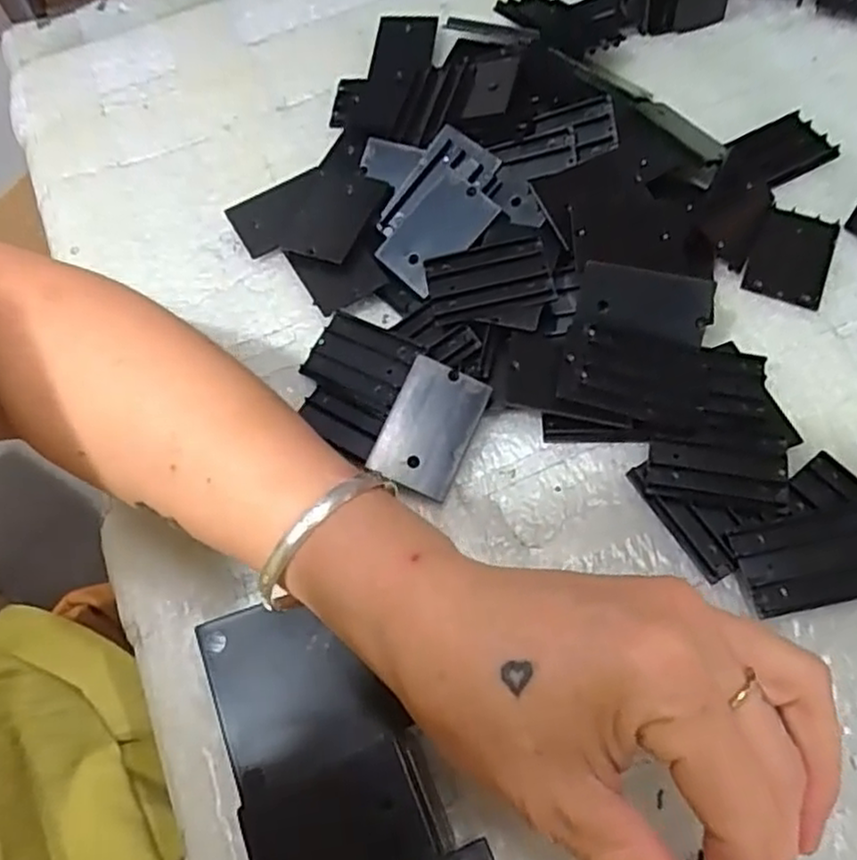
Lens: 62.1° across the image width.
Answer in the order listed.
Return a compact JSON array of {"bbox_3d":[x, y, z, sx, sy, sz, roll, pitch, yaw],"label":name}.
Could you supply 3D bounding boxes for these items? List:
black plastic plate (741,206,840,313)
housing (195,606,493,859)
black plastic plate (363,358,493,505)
[{"bbox_3d":[0.175,-0.084,0.344,0.035,0.005,0.055,24,67,8],"label":"black plastic plate"},{"bbox_3d":[-0.023,0.131,0.236,0.068,0.027,0.158,-21,68,-12],"label":"housing"},{"bbox_3d":[0.000,-0.001,0.303,0.036,0.004,0.055,25,77,-6],"label":"black plastic plate"}]

